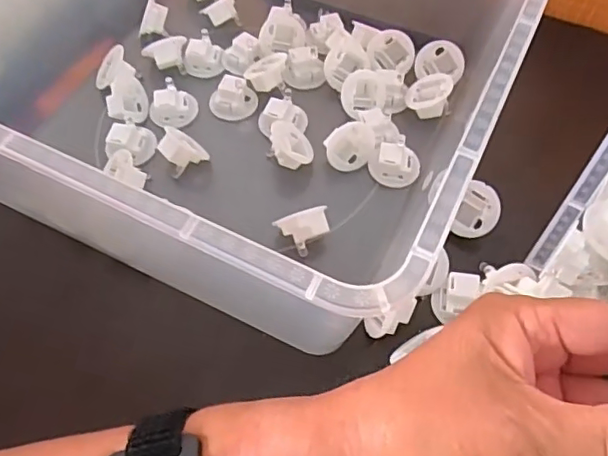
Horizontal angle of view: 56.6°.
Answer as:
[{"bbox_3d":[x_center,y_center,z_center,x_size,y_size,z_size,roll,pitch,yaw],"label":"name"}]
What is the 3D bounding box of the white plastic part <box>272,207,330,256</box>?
[{"bbox_3d":[0.001,0.001,0.327,0.030,0.026,0.017,-18,61,-10],"label":"white plastic part"}]

